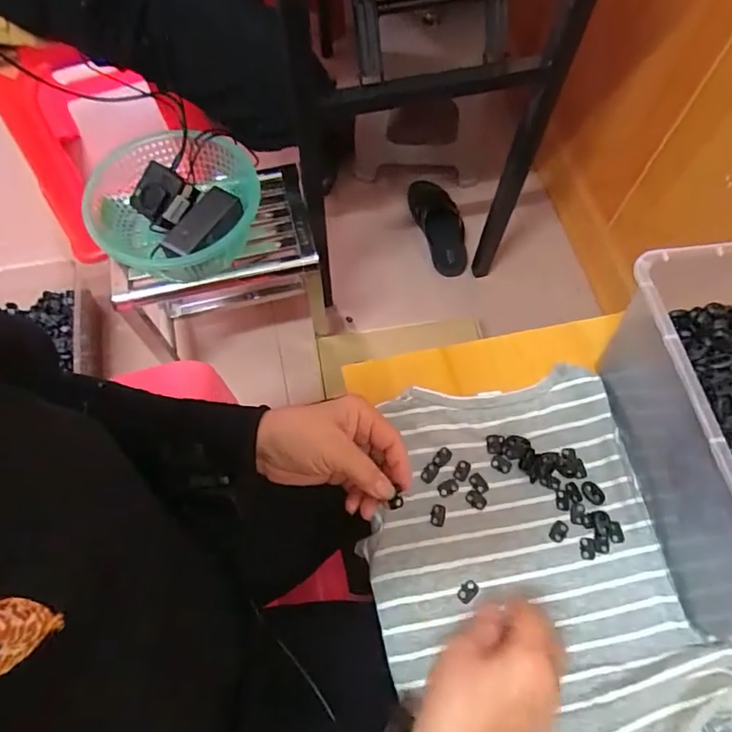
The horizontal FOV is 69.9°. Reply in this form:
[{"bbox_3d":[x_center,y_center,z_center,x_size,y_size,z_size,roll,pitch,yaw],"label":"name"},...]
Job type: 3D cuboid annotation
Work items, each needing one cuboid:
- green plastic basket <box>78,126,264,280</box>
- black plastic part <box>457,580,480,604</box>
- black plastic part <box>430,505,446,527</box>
[{"bbox_3d":[-0.280,-0.224,0.781,0.223,0.095,0.235,-4,66,-2],"label":"green plastic basket"},{"bbox_3d":[0.084,0.186,0.431,0.013,0.004,0.019,34,70,14],"label":"black plastic part"},{"bbox_3d":[0.063,0.130,0.455,0.013,0.004,0.019,15,67,7],"label":"black plastic part"}]

